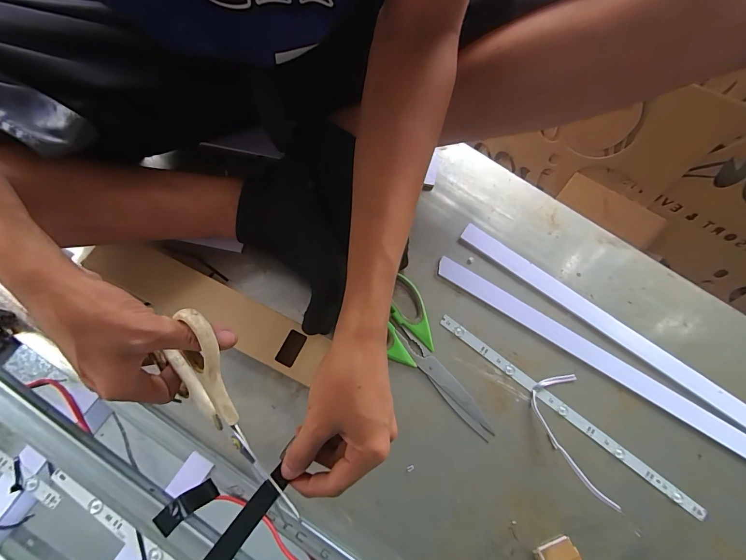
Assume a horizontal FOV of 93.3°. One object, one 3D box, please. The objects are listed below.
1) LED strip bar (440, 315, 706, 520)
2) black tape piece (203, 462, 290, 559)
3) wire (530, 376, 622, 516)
[{"bbox_3d":[0.232,0.157,0.429,0.355,0.005,0.015,37,74,10],"label":"LED strip bar"},{"bbox_3d":[-0.090,0.172,0.252,0.016,0.005,0.070,30,56,18],"label":"black tape piece"},{"bbox_3d":[0.233,0.185,0.411,0.062,0.019,0.142,-7,56,-4],"label":"wire"}]

